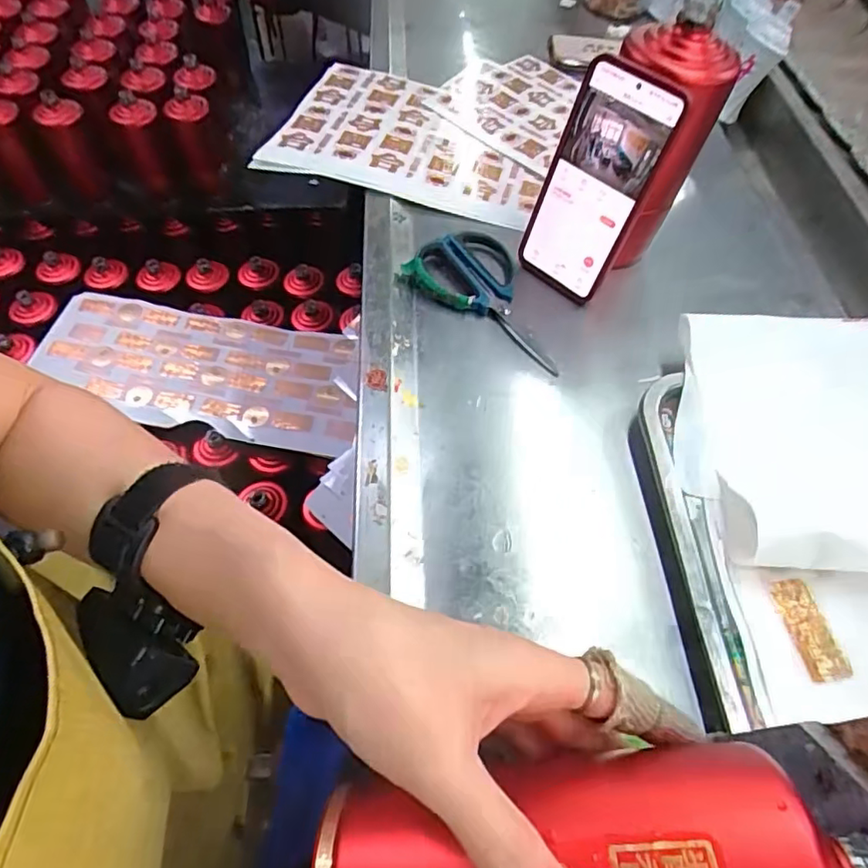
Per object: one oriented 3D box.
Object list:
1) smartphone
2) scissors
[{"bbox_3d":[0.122,-0.190,0.449,0.078,0.164,0.014,39,47,20],"label":"smartphone"},{"bbox_3d":[0.055,-0.122,0.486,0.155,0.017,0.084,34,62,17],"label":"scissors"}]

